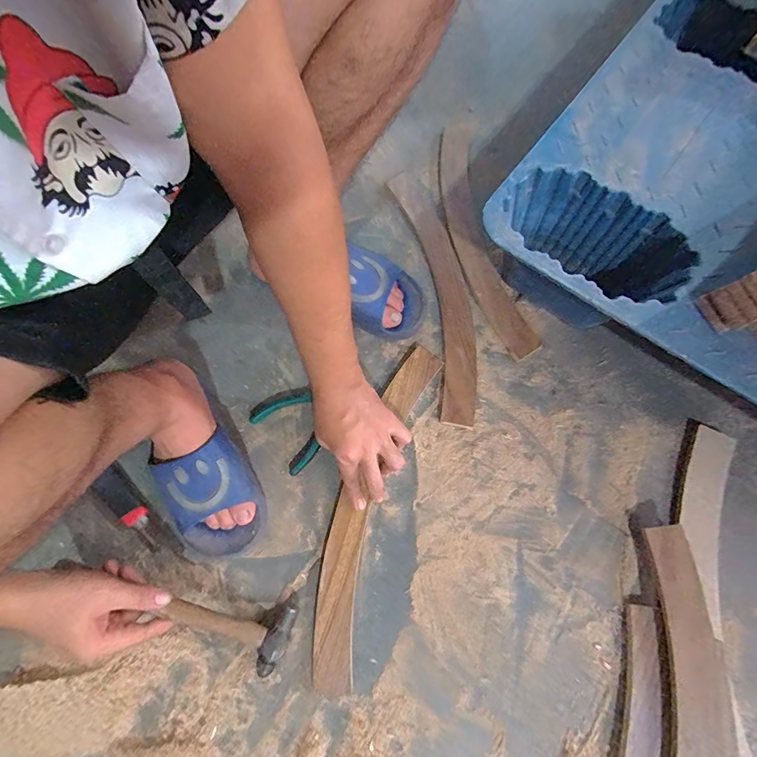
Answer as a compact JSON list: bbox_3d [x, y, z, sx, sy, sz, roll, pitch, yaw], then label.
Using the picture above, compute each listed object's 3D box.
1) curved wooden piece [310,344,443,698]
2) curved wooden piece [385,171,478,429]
[{"bbox_3d":[-0.007,0.158,0.509,0.082,0.017,0.439,18,75,8],"label":"curved wooden piece"},{"bbox_3d":[0.094,-0.142,0.604,0.078,0.011,0.433,-12,73,-1],"label":"curved wooden piece"}]

